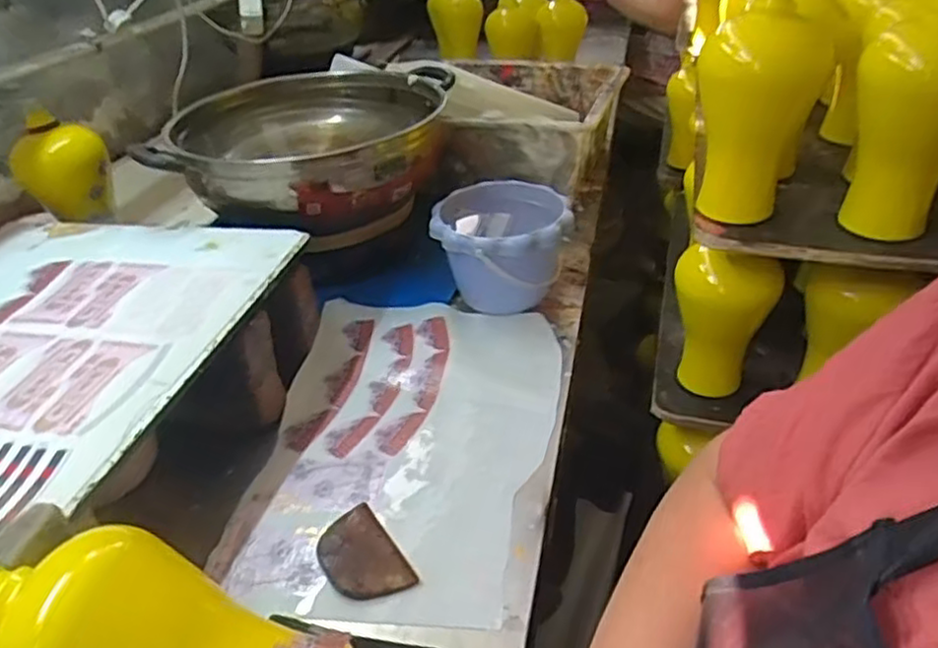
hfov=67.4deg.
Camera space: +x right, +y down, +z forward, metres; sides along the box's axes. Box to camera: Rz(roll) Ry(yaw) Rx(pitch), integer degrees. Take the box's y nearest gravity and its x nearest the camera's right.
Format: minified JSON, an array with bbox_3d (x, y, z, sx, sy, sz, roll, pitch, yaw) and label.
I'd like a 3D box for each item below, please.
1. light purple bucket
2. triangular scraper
[{"bbox_3d":[0.040,-0.085,0.849,0.158,0.118,0.161,-1,35,1],"label":"light purple bucket"},{"bbox_3d":[-0.087,0.186,0.562,0.058,0.009,0.089,-22,40,-27],"label":"triangular scraper"}]

